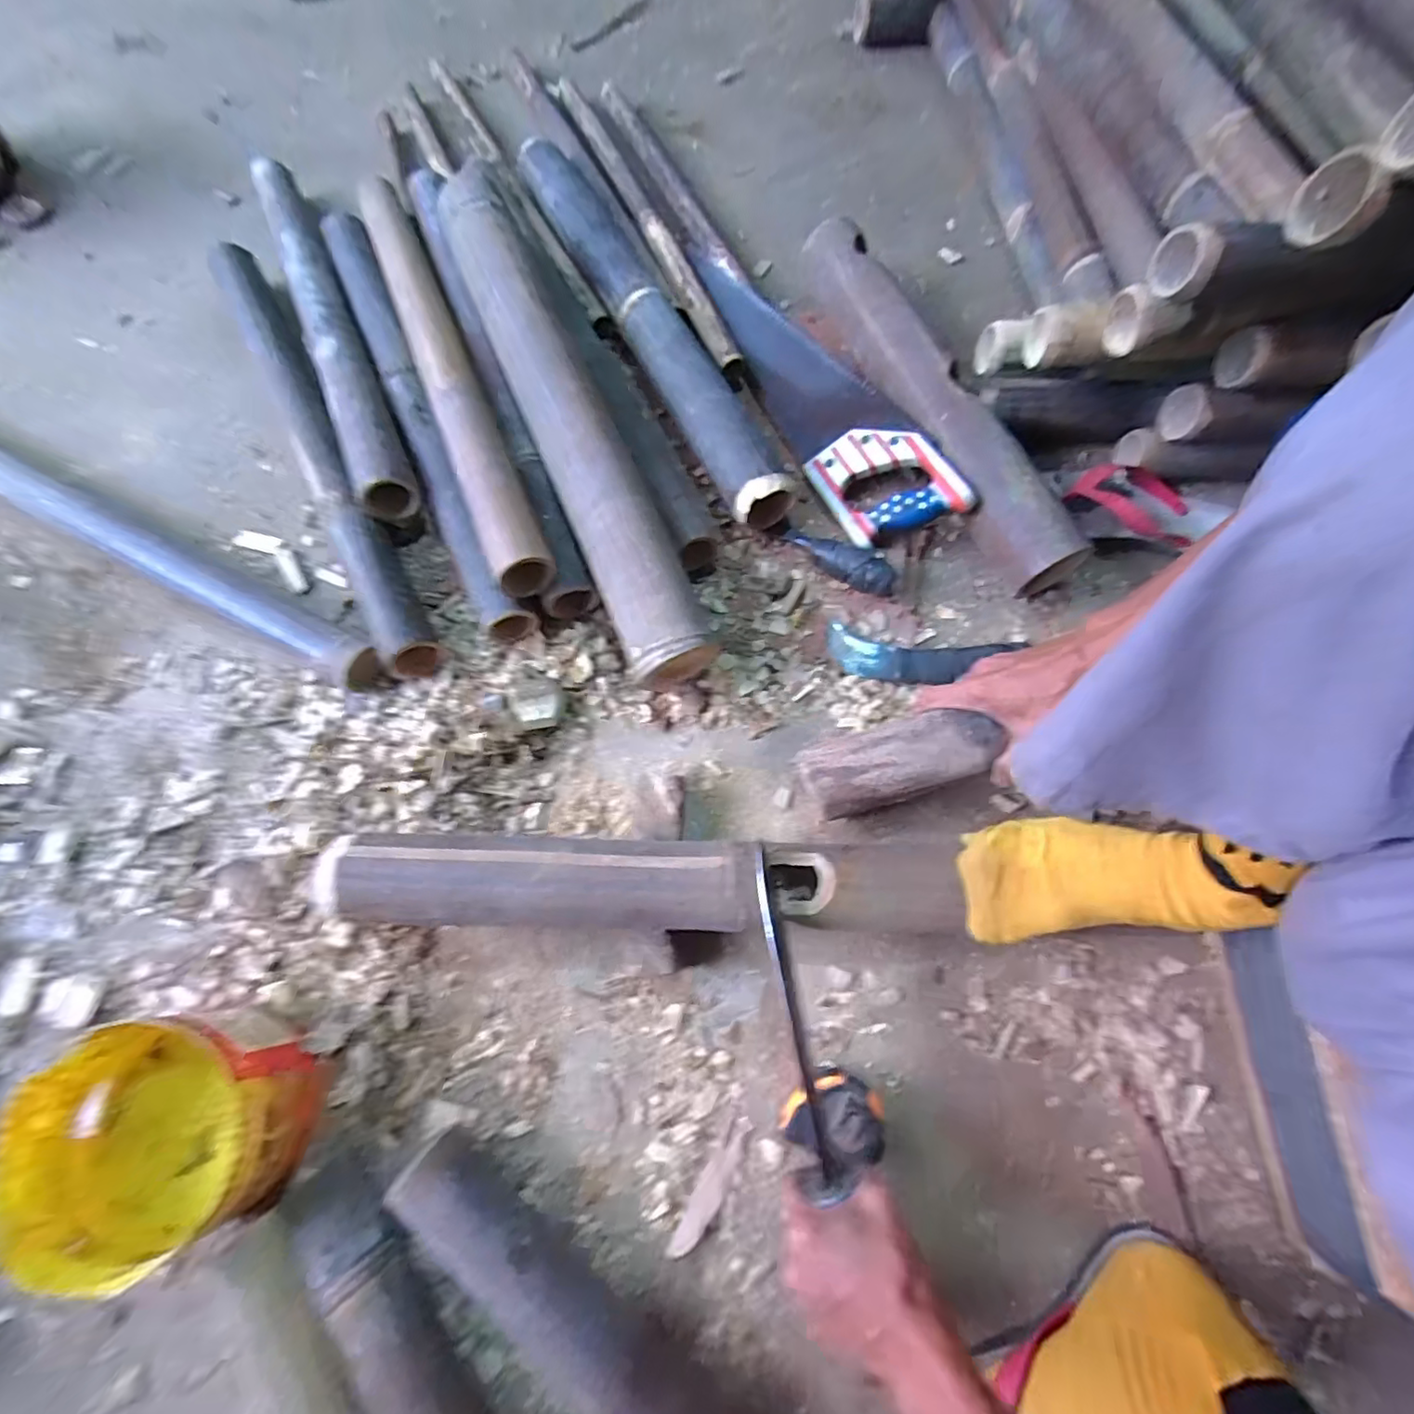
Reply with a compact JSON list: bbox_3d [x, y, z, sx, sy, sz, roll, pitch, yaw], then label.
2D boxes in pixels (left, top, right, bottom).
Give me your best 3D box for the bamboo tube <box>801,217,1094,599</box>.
[{"bbox_3d":[0.237,-0.344,0.672,0.075,0.078,0.501,-19,71,-7],"label":"bamboo tube"}]

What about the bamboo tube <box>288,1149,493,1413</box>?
[{"bbox_3d":[-0.179,0.456,0.397,0.050,0.057,0.325,-36,74,-13],"label":"bamboo tube"}]

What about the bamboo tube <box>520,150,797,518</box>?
[{"bbox_3d":[-0.085,-0.476,0.708,0.057,0.048,0.675,-25,72,-9],"label":"bamboo tube"}]

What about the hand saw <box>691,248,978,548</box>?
[{"bbox_3d":[0.098,-0.361,0.692,0.112,0.026,0.474,-40,68,13],"label":"hand saw"}]

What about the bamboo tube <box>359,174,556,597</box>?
[{"bbox_3d":[-0.290,-0.392,0.655,0.055,0.052,0.647,-23,71,-8],"label":"bamboo tube"}]

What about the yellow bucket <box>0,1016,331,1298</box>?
[{"bbox_3d":[-0.371,0.297,0.426,0.156,0.087,0.142,-18,70,-8],"label":"yellow bucket"}]

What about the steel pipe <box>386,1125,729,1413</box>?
[{"bbox_3d":[-0.103,0.405,0.424,0.266,0.065,0.049,34,72,11],"label":"steel pipe"}]

